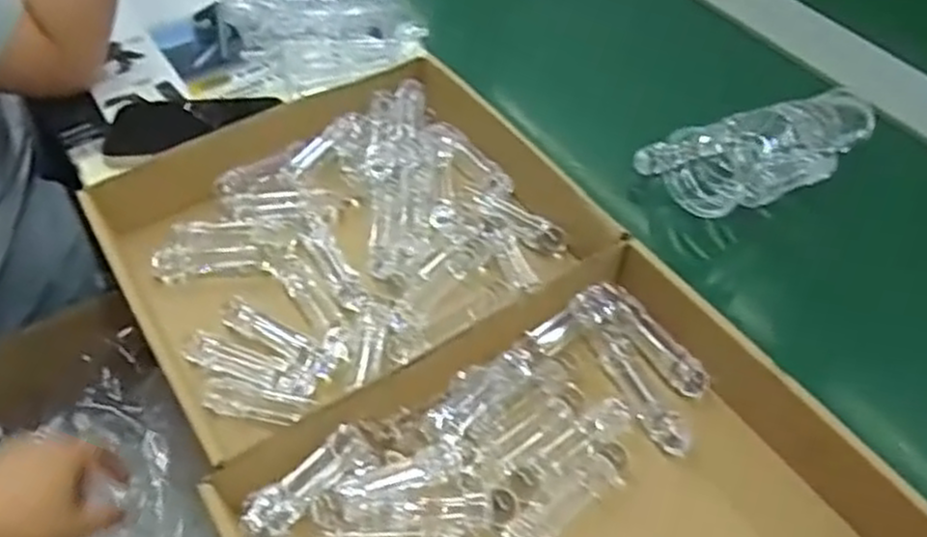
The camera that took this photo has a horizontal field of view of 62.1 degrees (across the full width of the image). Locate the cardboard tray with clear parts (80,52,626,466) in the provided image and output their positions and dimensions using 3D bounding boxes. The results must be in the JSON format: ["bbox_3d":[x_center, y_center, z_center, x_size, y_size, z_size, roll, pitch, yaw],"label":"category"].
[{"bbox_3d":[-0.084,-0.025,0.579,0.318,0.058,0.271,-27,55,-21],"label":"cardboard tray with clear parts"}]

